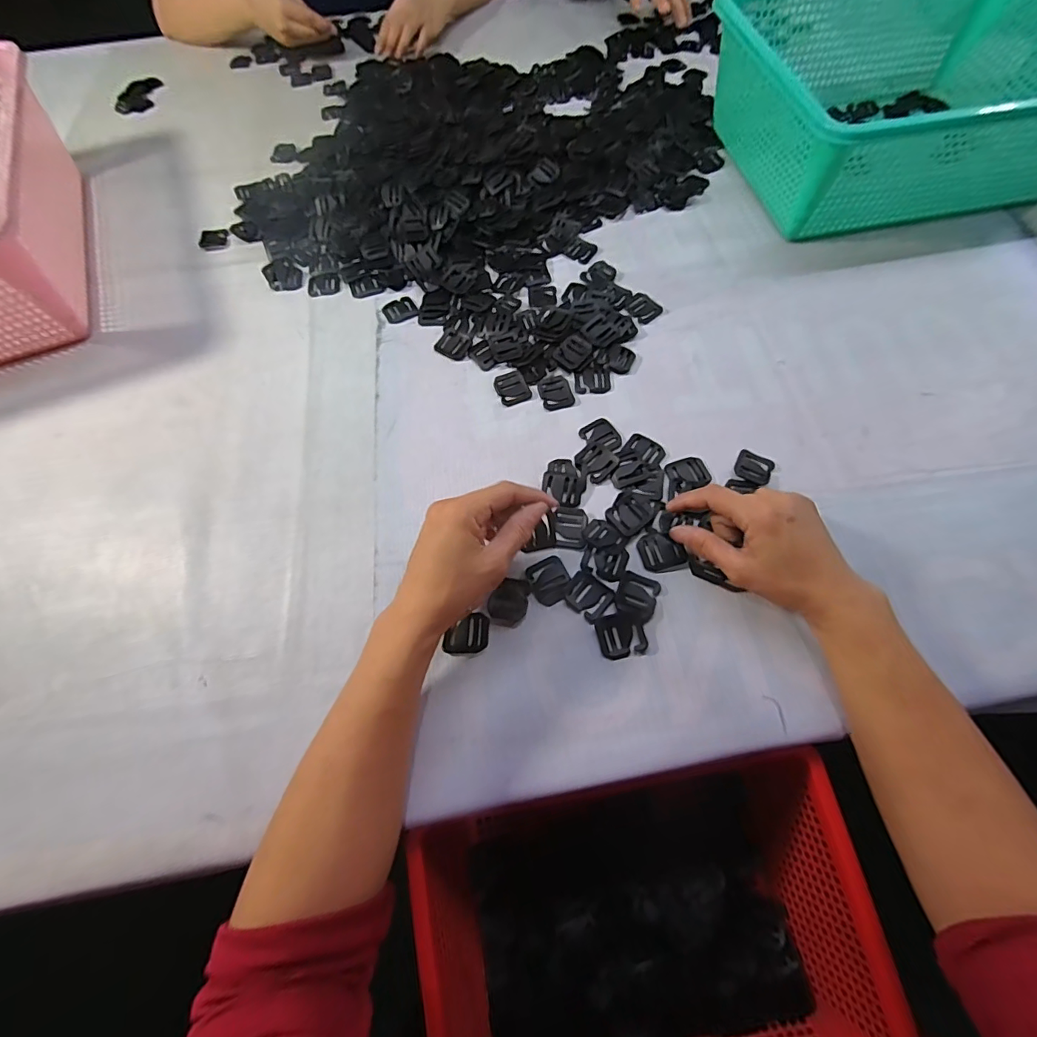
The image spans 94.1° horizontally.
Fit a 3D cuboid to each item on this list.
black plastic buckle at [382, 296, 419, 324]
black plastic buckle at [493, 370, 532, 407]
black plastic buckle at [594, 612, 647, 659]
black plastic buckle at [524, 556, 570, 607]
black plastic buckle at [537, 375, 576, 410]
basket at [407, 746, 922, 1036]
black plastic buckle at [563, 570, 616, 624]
[{"bbox_3d":[-0.129,-0.226,0.524,0.034,0.004,0.032,-28,66,-11],"label":"black plastic buckle"},{"bbox_3d":[-0.006,-0.127,0.470,0.030,0.004,0.035,-23,66,-9],"label":"black plastic buckle"},{"bbox_3d":[0.077,0.087,0.361,0.034,0.004,0.031,-11,64,-3],"label":"black plastic buckle"},{"bbox_3d":[0.025,0.048,0.382,0.031,0.004,0.035,-26,66,-10],"label":"black plastic buckle"},{"bbox_3d":[0.036,-0.122,0.467,0.030,0.004,0.037,-14,65,-5],"label":"black plastic buckle"},{"bbox_3d":[0.099,0.316,0.348,0.295,0.110,0.198,-12,64,-3],"label":"basket"},{"bbox_3d":[0.055,0.060,0.376,0.034,0.004,0.031,38,71,18],"label":"black plastic buckle"}]

